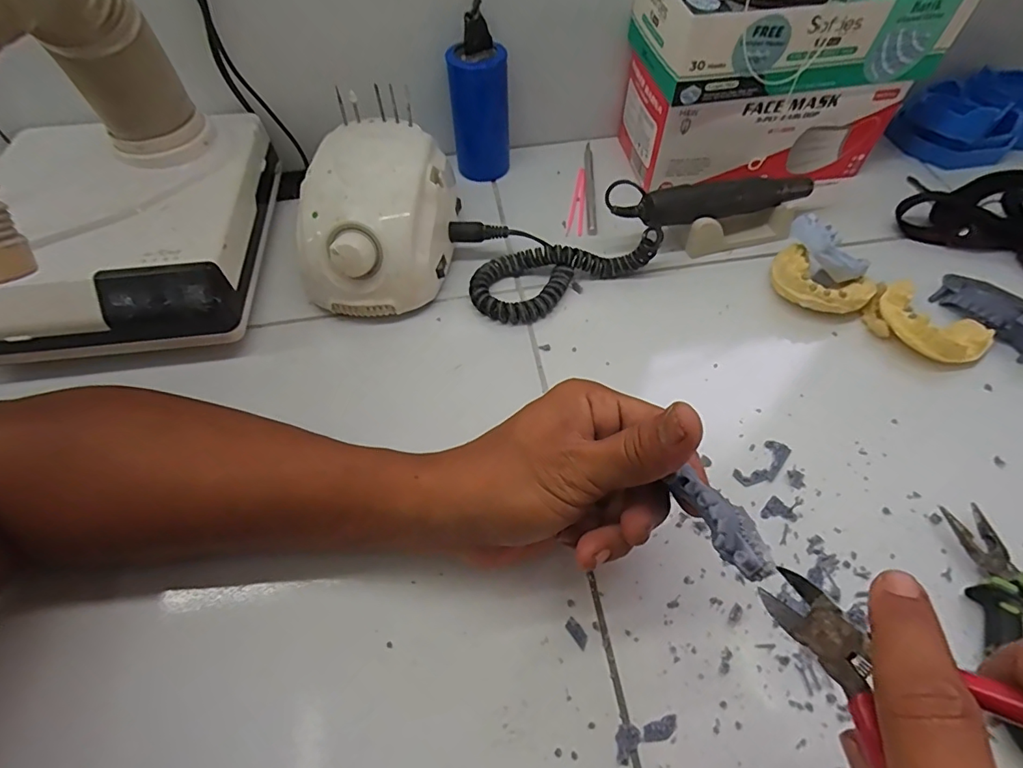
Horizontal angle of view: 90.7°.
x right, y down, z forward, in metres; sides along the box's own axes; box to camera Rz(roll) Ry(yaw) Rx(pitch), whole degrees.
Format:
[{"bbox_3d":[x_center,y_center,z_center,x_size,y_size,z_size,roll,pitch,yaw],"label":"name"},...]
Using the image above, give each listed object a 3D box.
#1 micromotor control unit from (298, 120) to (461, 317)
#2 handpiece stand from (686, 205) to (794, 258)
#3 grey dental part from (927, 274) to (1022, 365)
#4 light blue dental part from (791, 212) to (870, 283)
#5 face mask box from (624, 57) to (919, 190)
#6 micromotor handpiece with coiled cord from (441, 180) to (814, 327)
[{"bbox_3d":[-0.100,-0.125,0.381,0.098,0.074,0.134,5,58,5],"label":"micromotor control unit"},{"bbox_3d":[0.186,-0.131,0.414,0.091,0.032,0.026,-9,58,-4],"label":"handpiece stand"},{"bbox_3d":[0.345,-0.052,0.358,0.021,0.031,0.078,-24,60,-13],"label":"grey dental part"},{"bbox_3d":[0.231,-0.099,0.371,0.033,0.027,0.061,-34,78,-18],"label":"light blue dental part"},{"bbox_3d":[0.214,-0.232,0.446,0.210,0.078,0.090,-2,57,0],"label":"face mask box"},{"bbox_3d":[0.097,-0.129,0.402,0.281,0.046,0.088,-19,59,-11],"label":"micromotor handpiece with coiled cord"}]

